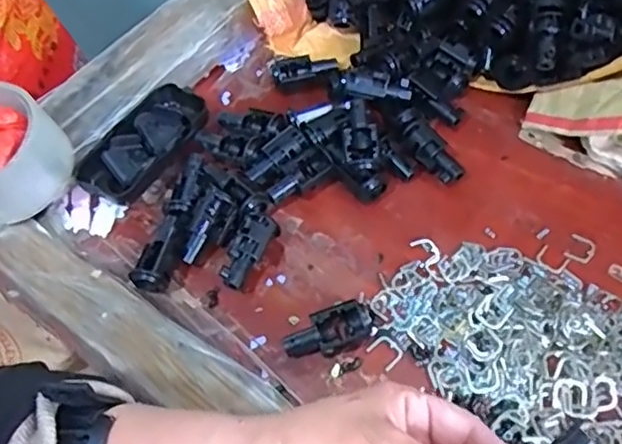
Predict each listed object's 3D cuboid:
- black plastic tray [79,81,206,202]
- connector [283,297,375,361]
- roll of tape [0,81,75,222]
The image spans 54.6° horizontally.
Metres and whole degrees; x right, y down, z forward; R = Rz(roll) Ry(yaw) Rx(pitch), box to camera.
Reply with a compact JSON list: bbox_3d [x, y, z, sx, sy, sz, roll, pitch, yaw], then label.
[{"bbox_3d":[-0.122,-0.060,0.460,0.052,0.027,0.112,27,64,23],"label":"black plastic tray"},{"bbox_3d":[0.012,0.067,0.369,0.059,0.021,0.025,-19,56,-6],"label":"connector"},{"bbox_3d":[-0.217,-0.045,0.424,0.083,0.064,0.083,-4,56,5],"label":"roll of tape"}]

